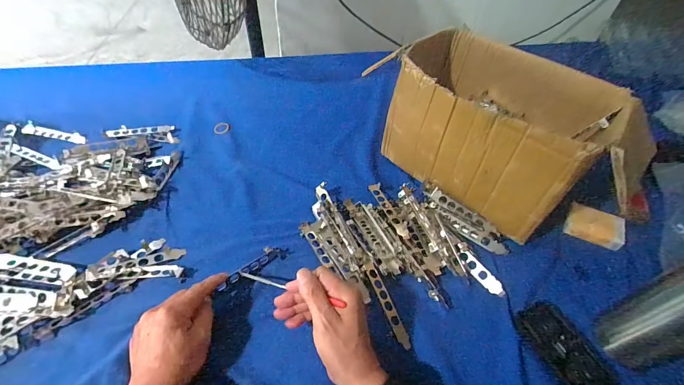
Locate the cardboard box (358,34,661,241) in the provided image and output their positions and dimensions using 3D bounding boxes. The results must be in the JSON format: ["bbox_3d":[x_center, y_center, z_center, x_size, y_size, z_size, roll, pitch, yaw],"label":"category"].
[{"bbox_3d":[0.242,-0.094,0.536,0.206,0.191,0.352,-35,59,-30],"label":"cardboard box"}]

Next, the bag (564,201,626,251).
[{"bbox_3d":[0.386,0.050,0.506,0.023,0.075,0.072,-38,31,-16],"label":"bag"}]

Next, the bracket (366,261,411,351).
[{"bbox_3d":[0.060,0.144,0.432,0.016,0.008,0.118,-15,51,-16],"label":"bracket"}]

